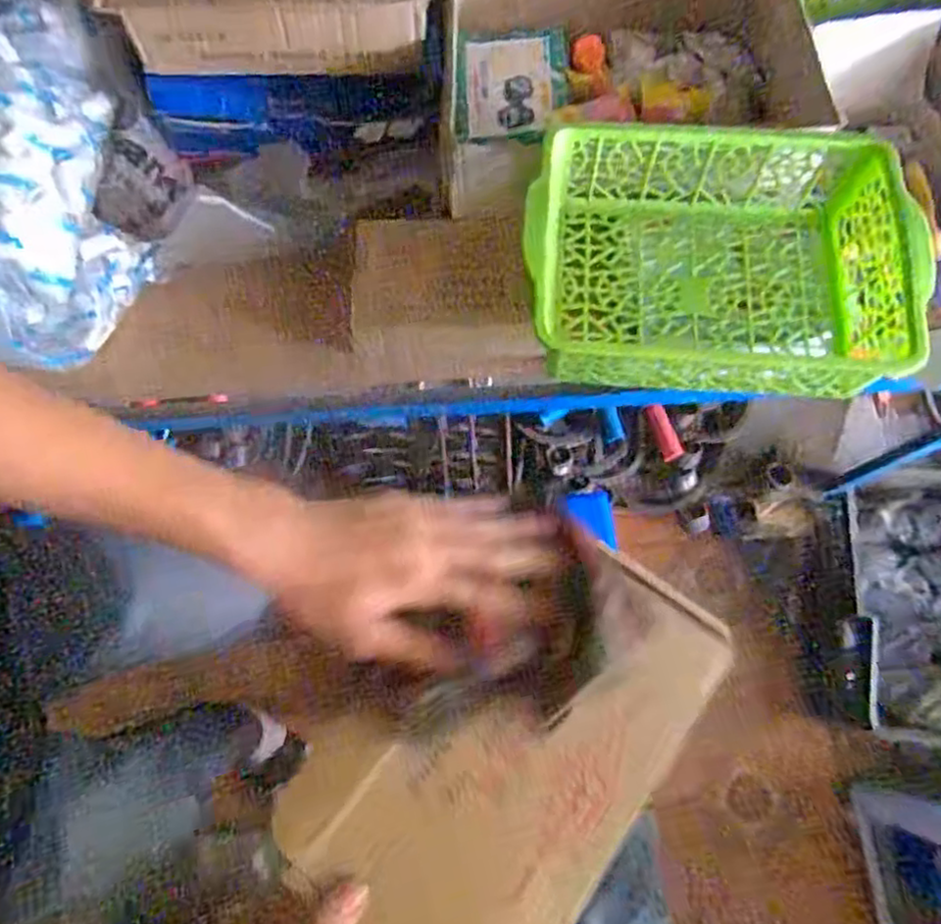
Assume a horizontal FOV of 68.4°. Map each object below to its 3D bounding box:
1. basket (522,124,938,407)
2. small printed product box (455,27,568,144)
[{"bbox_3d":[0.201,-0.166,0.584,0.299,0.085,0.212,3,74,2],"label":"basket"},{"bbox_3d":[0.043,-0.404,0.741,0.114,0.030,0.134,3,74,2],"label":"small printed product box"}]

